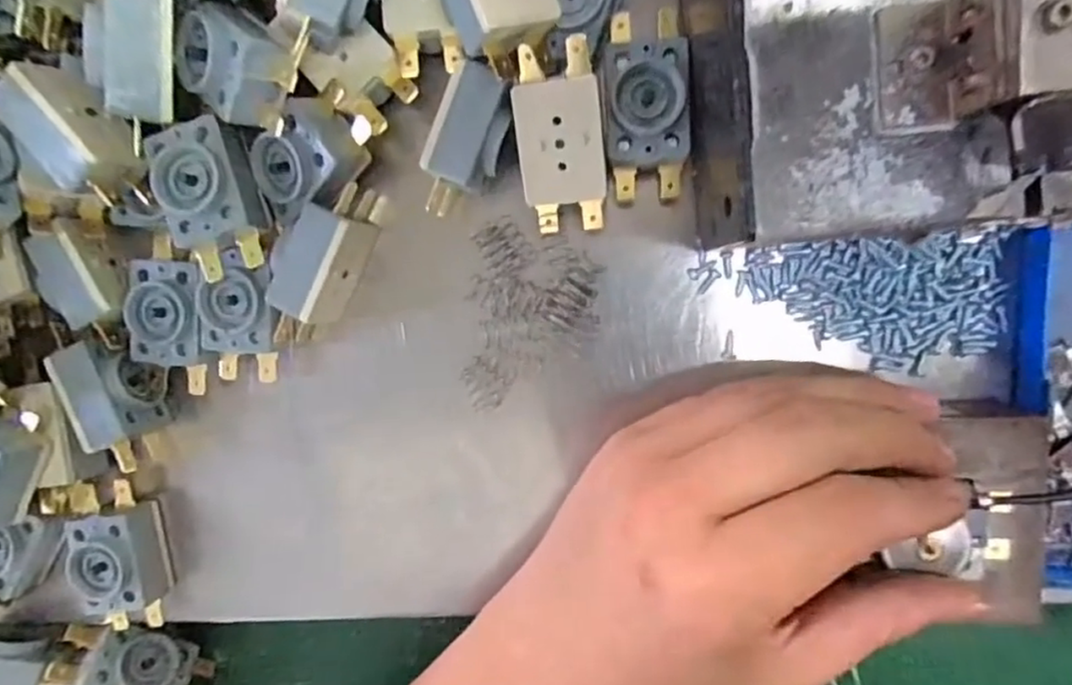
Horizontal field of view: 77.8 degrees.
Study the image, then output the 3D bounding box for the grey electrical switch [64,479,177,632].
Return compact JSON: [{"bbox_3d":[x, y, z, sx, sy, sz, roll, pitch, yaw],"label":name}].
[{"bbox_3d":[-0.158,0.082,0.253,0.026,0.024,0.056,-8,96,8],"label":"grey electrical switch"}]

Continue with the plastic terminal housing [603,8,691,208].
[{"bbox_3d":[0.035,-0.075,0.209,0.025,0.015,0.057,-4,96,7],"label":"plastic terminal housing"}]

